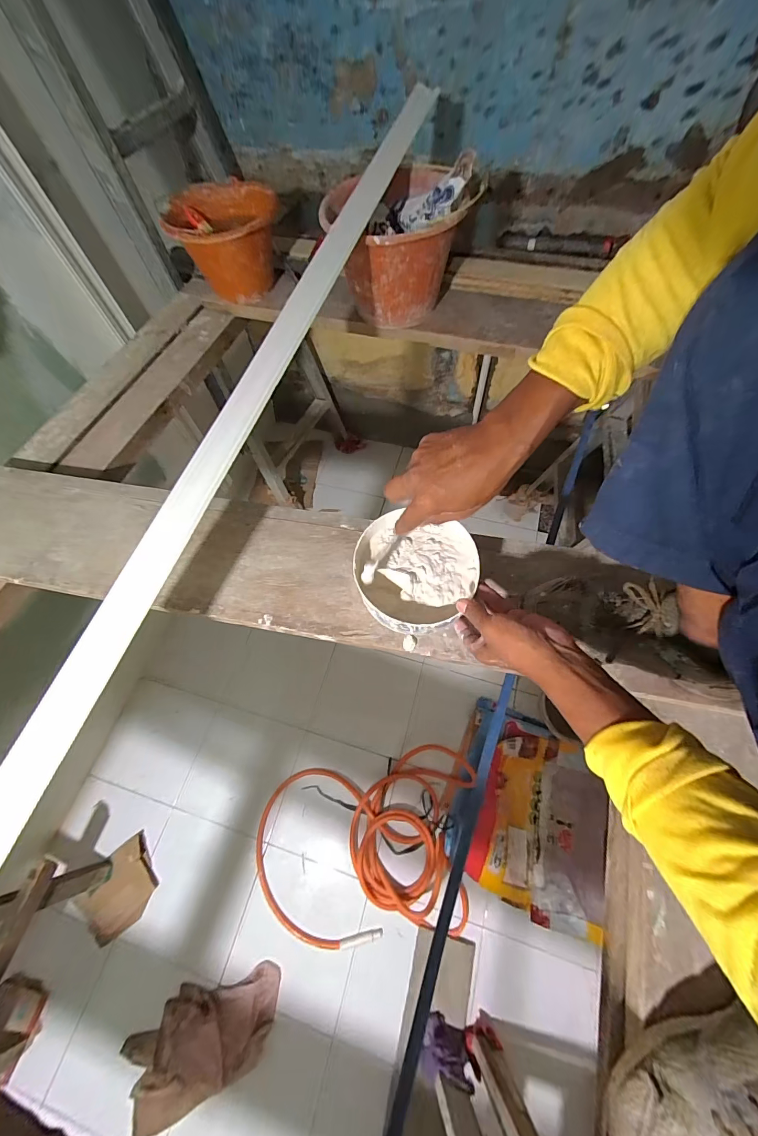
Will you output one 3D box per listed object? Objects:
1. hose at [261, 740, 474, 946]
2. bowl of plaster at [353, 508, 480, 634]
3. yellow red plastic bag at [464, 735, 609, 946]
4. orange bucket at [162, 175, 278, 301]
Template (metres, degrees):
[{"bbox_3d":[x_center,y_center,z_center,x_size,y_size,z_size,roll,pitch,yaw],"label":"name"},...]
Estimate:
[{"bbox_3d":[-0.055,0.982,1.327,0.798,0.106,0.553,-6,66,0],"label":"hose"},{"bbox_3d":[0.052,0.000,0.535,0.167,0.062,0.165,-1,66,3],"label":"bowl of plaster"},{"bbox_3d":[0.592,0.908,1.345,0.446,0.067,0.544,17,68,10],"label":"yellow red plastic bag"},{"bbox_3d":[-0.355,-0.763,0.906,0.233,0.171,0.229,-9,63,-2],"label":"orange bucket"}]

